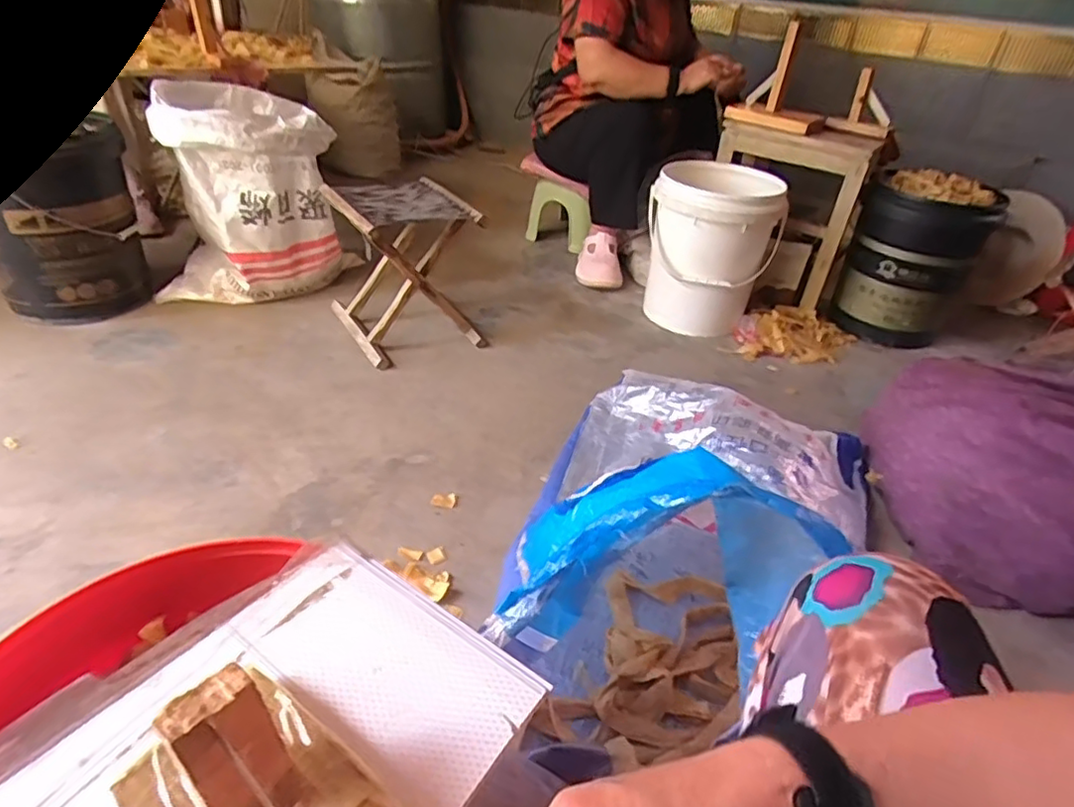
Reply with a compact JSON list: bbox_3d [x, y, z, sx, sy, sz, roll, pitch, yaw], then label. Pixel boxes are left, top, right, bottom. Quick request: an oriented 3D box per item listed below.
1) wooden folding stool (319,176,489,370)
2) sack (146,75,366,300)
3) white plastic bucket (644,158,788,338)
[{"bbox_3d":[-0.286,-0.295,1.353,0.259,0.294,0.292,-18,41,-29],"label":"wooden folding stool"},{"bbox_3d":[-0.647,-0.490,1.462,0.354,0.427,0.248,-13,39,-24],"label":"sack"},{"bbox_3d":[0.410,-0.364,1.503,0.294,0.347,0.280,16,36,16],"label":"white plastic bucket"}]

